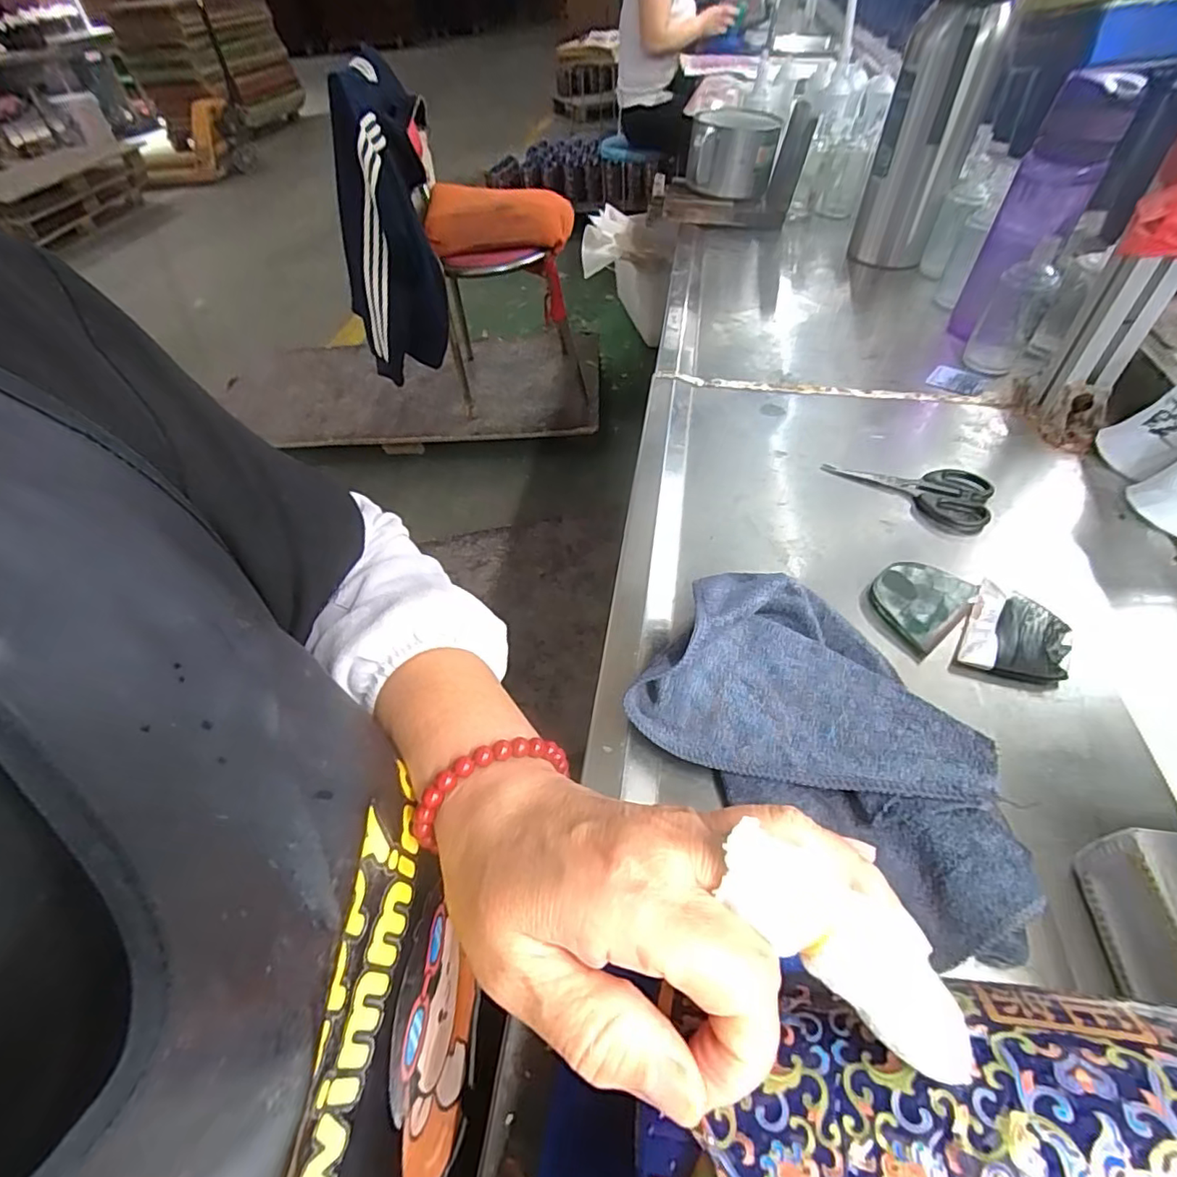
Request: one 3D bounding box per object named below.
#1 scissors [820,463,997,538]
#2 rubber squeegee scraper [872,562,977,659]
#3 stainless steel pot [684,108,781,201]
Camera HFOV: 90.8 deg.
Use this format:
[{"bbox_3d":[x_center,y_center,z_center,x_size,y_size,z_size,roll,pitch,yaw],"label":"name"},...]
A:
[{"bbox_3d":[0.277,-0.090,0.507,0.132,0.014,0.064,23,54,23],"label":"scissors"},{"bbox_3d":[0.235,0.007,0.416,0.078,0.010,0.057,-36,55,-24],"label":"rubber squeegee scraper"},{"bbox_3d":[0.225,-0.682,0.911,0.133,0.097,0.108,4,49,9],"label":"stainless steel pot"}]

